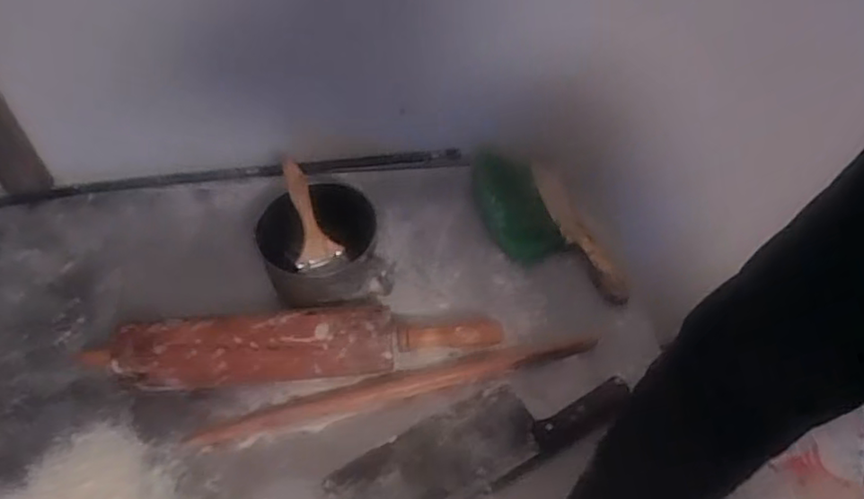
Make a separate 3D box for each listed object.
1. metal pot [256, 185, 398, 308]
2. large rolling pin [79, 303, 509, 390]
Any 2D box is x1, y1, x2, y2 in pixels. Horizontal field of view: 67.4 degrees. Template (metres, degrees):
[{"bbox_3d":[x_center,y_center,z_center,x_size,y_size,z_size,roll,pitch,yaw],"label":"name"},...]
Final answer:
[{"bbox_3d":[-0.132,0.009,0.793,0.140,0.105,0.137,1,51,-1],"label":"metal pot"},{"bbox_3d":[-0.148,0.112,0.723,0.452,0.078,0.070,-4,50,-4],"label":"large rolling pin"}]

